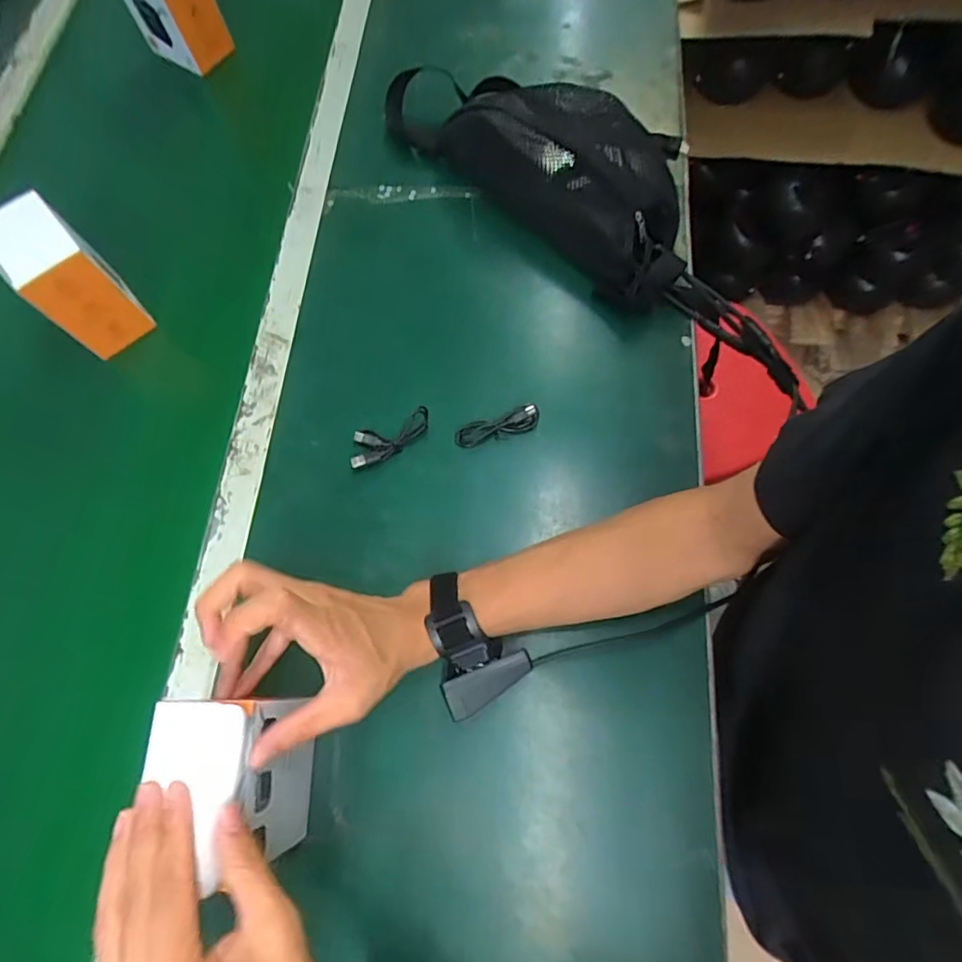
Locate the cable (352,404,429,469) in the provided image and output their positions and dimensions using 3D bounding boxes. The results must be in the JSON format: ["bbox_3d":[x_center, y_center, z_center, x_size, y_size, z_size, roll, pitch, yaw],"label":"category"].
[{"bbox_3d":[-0.083,-0.040,0.508,0.080,0.014,0.034,-21,70,-6],"label":"cable"}]

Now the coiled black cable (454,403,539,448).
[{"bbox_3d":[0.015,-0.050,0.507,0.077,0.016,0.022,-16,69,-4],"label":"coiled black cable"}]

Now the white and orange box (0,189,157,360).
[{"bbox_3d":[-0.405,-0.196,0.549,0.097,0.115,0.071,39,78,16],"label":"white and orange box"}]

